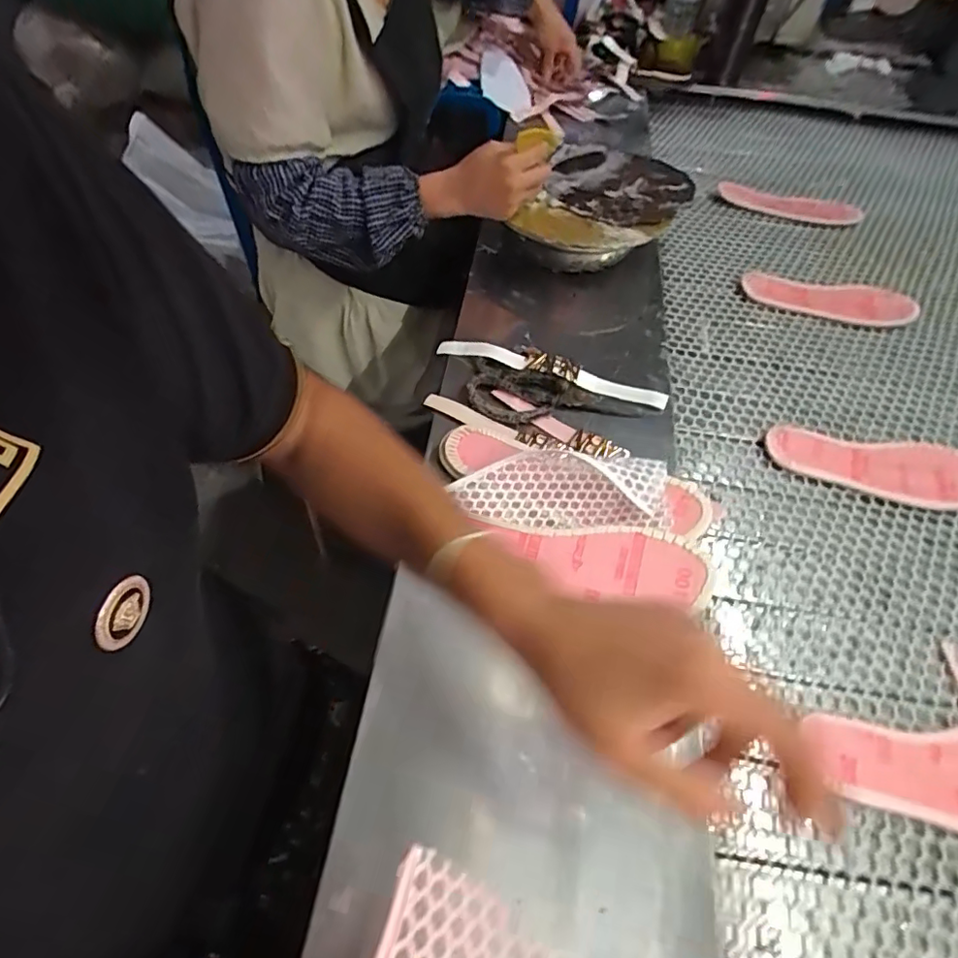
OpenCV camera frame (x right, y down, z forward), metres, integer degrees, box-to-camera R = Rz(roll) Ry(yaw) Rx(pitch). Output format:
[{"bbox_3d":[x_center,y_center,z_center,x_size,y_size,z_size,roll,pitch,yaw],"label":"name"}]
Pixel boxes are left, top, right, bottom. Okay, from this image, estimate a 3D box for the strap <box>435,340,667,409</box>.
[{"bbox_3d":[0.079,-0.123,0.602,0.253,0.019,0.024,17,56,7],"label":"strap"}]

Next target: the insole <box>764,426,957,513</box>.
[{"bbox_3d":[0.429,-0.012,0.584,0.231,0.006,0.085,8,55,0],"label":"insole"}]

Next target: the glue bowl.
[{"bbox_3d":[0.165,-0.350,0.717,0.182,0.067,0.236,24,57,11],"label":"glue bowl"}]

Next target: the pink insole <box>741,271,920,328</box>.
[{"bbox_3d":[0.479,-0.244,0.747,0.227,0.012,0.086,12,55,3],"label":"pink insole"}]

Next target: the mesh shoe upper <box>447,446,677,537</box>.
[{"bbox_3d":[0.074,0.008,0.483,0.181,0.049,0.073,10,55,2],"label":"mesh shoe upper"}]

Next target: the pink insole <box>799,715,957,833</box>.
[{"bbox_3d":[0.360,0.226,0.409,0.212,0.015,0.077,4,55,-2],"label":"pink insole"}]

